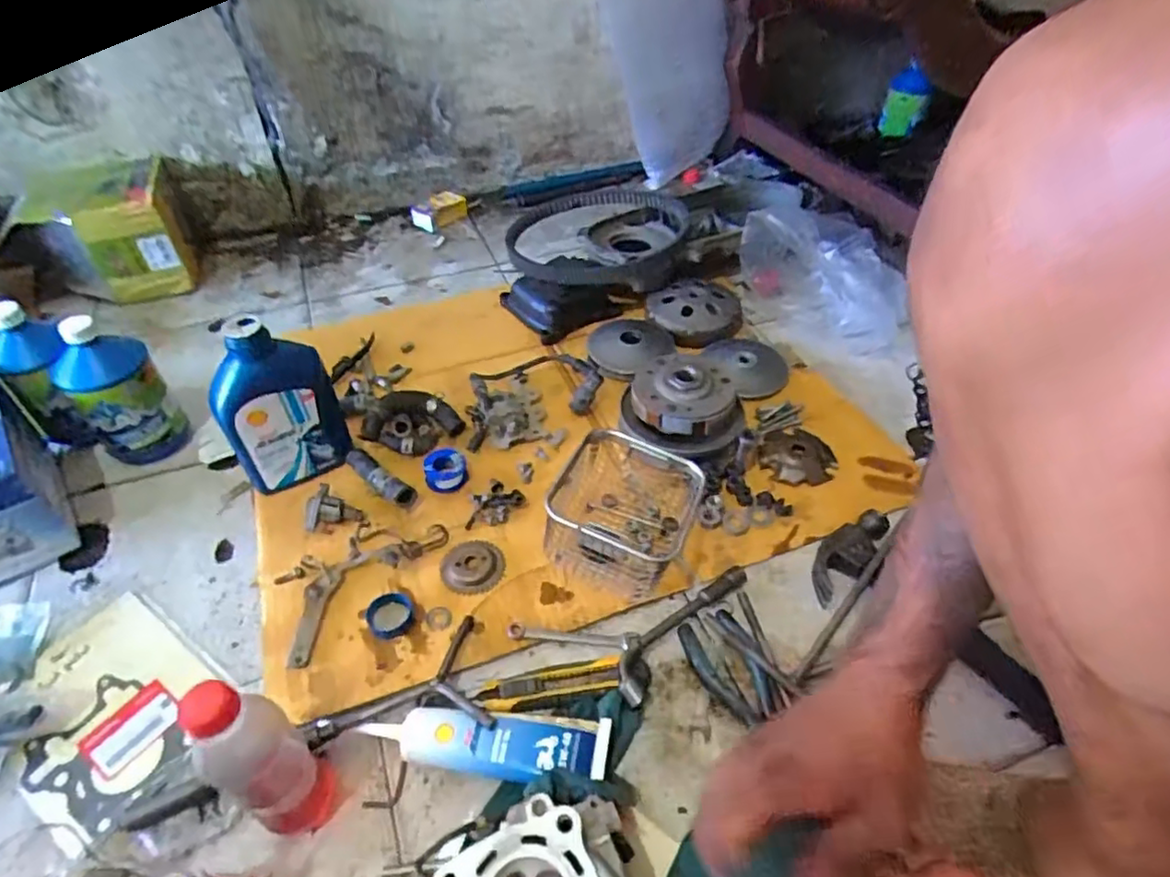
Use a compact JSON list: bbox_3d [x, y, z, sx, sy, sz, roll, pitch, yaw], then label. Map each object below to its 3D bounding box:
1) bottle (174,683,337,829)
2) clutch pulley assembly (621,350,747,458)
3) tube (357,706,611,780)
[{"bbox_3d":[-0.213,0.216,0.440,0.046,0.190,0.052,25,52,24],"label":"bottle"},{"bbox_3d":[0.112,-0.042,0.757,0.136,0.081,0.126,-1,46,1],"label":"clutch pulley assembly"},{"bbox_3d":[-0.080,0.241,0.510,0.196,0.030,0.056,3,46,4],"label":"tube"}]

